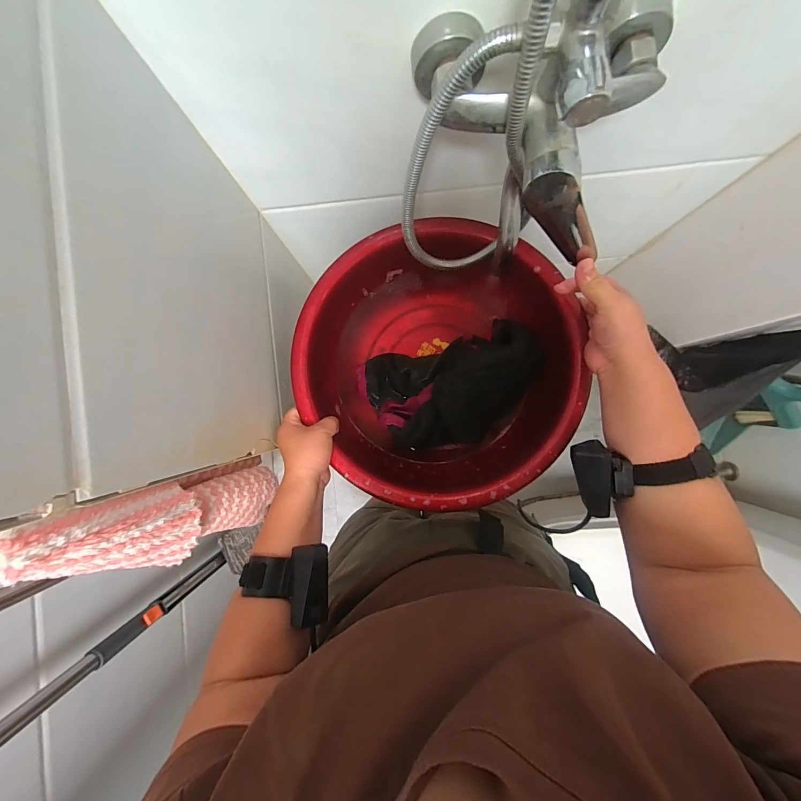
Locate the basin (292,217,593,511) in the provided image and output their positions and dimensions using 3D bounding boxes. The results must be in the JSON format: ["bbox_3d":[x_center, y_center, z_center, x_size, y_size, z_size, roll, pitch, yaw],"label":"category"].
[{"bbox_3d":[0.039,-0.047,0.501,0.334,0.140,0.347,0,89,2],"label":"basin"}]

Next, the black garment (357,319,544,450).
[{"bbox_3d":[0.074,-0.014,0.504,0.243,0.092,0.149,-16,89,1],"label":"black garment"}]

